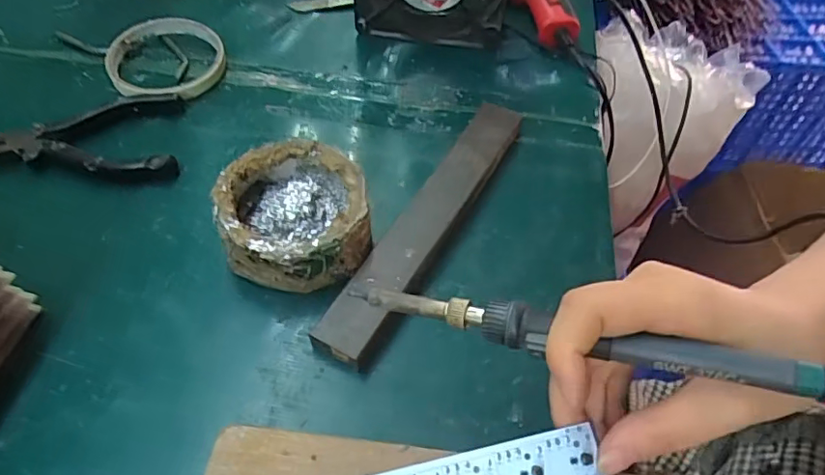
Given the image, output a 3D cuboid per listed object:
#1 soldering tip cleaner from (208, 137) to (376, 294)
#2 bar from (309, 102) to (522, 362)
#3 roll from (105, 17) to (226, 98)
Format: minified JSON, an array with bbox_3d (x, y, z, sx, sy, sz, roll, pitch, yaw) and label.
[{"bbox_3d":[-0.068,-0.013,0.321,0.079,0.039,0.083,2,54,-3],"label":"soldering tip cleaner"},{"bbox_3d":[0.011,-0.015,0.340,0.037,0.020,0.212,26,56,15],"label":"bar"},{"bbox_3d":[-0.187,-0.136,0.421,0.085,0.015,0.090,-11,55,-12],"label":"roll"}]

